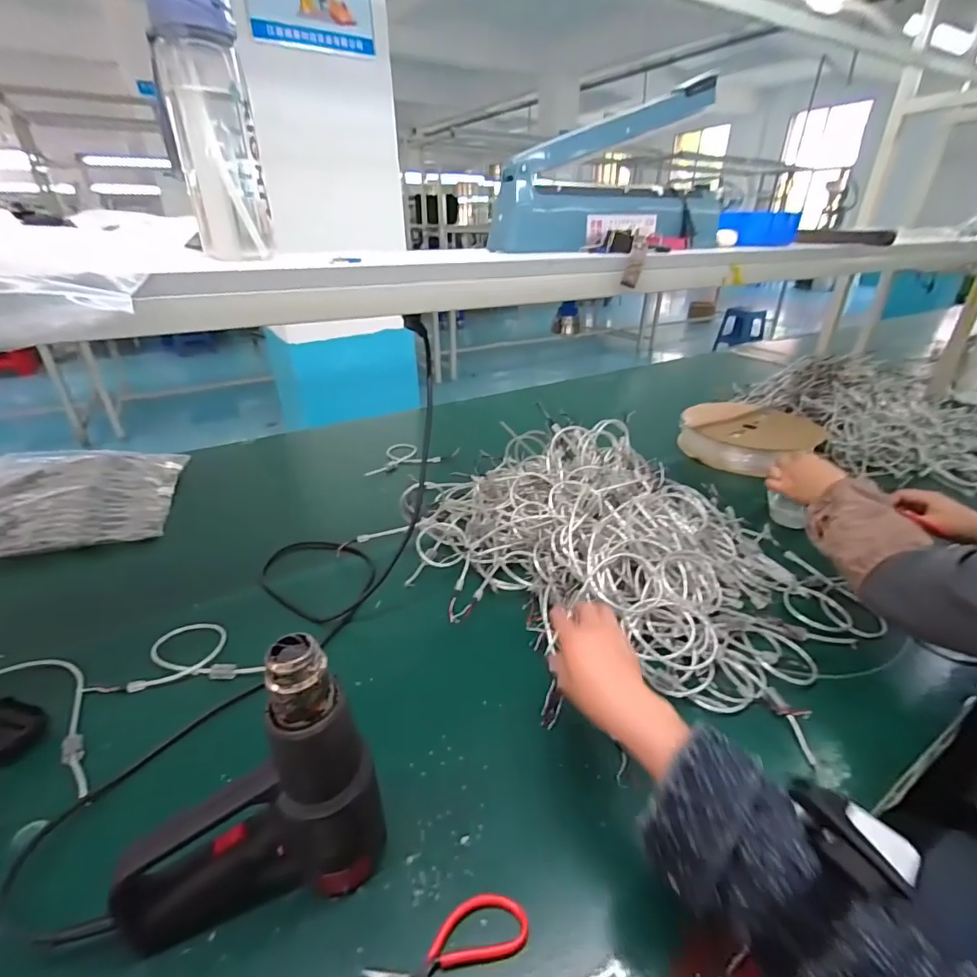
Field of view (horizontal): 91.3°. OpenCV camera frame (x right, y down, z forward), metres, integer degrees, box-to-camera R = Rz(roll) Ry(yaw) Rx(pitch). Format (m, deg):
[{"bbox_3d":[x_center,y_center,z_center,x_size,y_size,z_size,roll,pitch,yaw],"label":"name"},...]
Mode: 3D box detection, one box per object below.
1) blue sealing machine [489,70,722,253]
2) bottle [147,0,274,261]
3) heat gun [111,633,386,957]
[{"bbox_3d":[0.189,-0.455,0.686,0.367,0.192,0.064,-10,31,-17],"label":"blue sealing machine"},{"bbox_3d":[-0.272,-0.354,0.465,0.083,0.223,0.075,-16,33,-25],"label":"bottle"},{"bbox_3d":[-0.171,0.223,0.338,0.174,0.238,0.061,-6,29,-13],"label":"heat gun"}]

